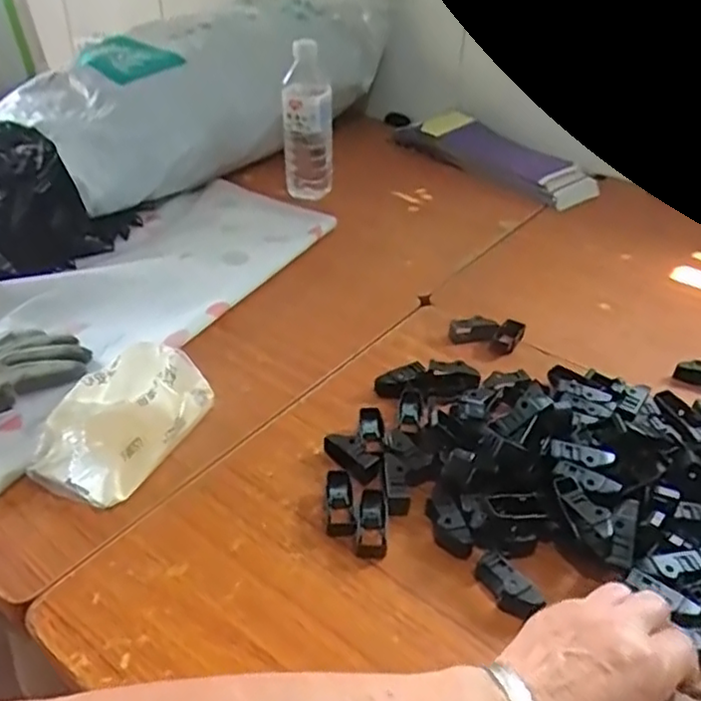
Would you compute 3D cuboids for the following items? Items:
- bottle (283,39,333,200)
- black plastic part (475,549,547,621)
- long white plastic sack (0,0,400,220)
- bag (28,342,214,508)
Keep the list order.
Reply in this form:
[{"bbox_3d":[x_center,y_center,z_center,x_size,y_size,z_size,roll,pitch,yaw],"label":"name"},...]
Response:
[{"bbox_3d":[-0.061,-0.318,0.924,0.068,0.198,0.055,-1,38,-3],"label":"bottle"},{"bbox_3d":[0.108,0.163,0.457,0.023,0.024,0.050,-21,43,-26],"label":"black plastic part"},{"bbox_3d":[-0.219,-0.419,1.038,0.239,0.182,0.615,29,46,32],"label":"long white plastic sack"},{"bbox_3d":[-0.187,0.055,0.545,0.085,0.069,0.140,21,42,24],"label":"bag"}]

